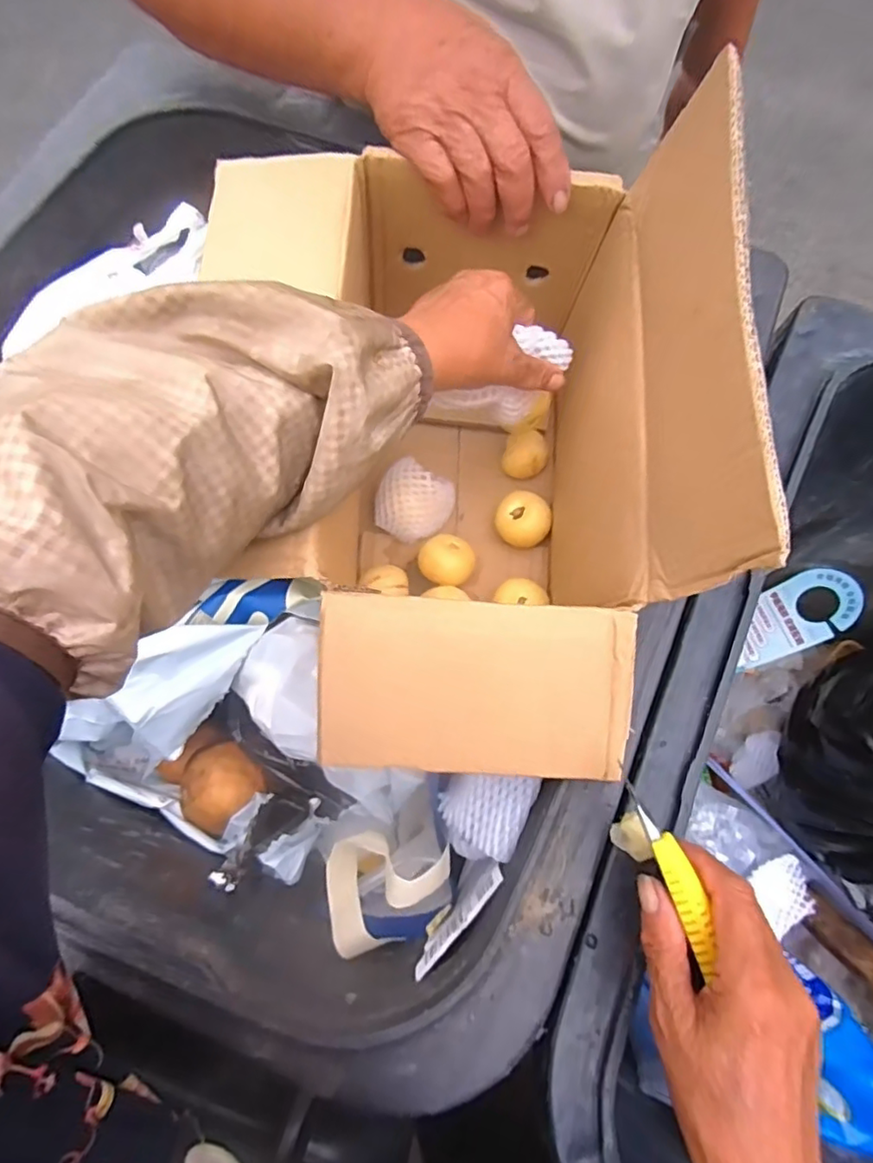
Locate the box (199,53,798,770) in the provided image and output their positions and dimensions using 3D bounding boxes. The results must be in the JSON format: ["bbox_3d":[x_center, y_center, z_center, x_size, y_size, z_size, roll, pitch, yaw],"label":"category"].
[{"bbox_3d":[0.011,-0.093,0.389,0.261,0.265,0.408,1,70,-1],"label":"box"}]

